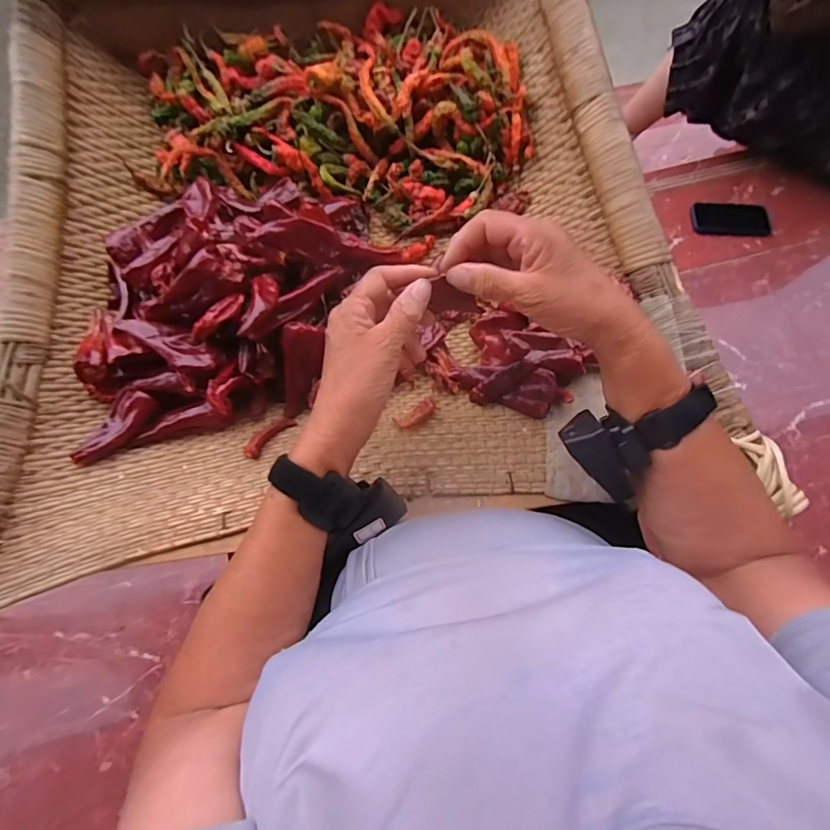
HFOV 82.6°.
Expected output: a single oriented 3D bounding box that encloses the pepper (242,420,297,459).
[{"bbox_3d":[-0.133,0.019,0.430,0.016,0.008,0.053,38,56,14],"label":"pepper"}]

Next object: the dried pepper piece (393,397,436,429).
[{"bbox_3d":[0.002,-0.001,0.442,0.044,0.014,0.017,-33,71,-12],"label":"dried pepper piece"}]

